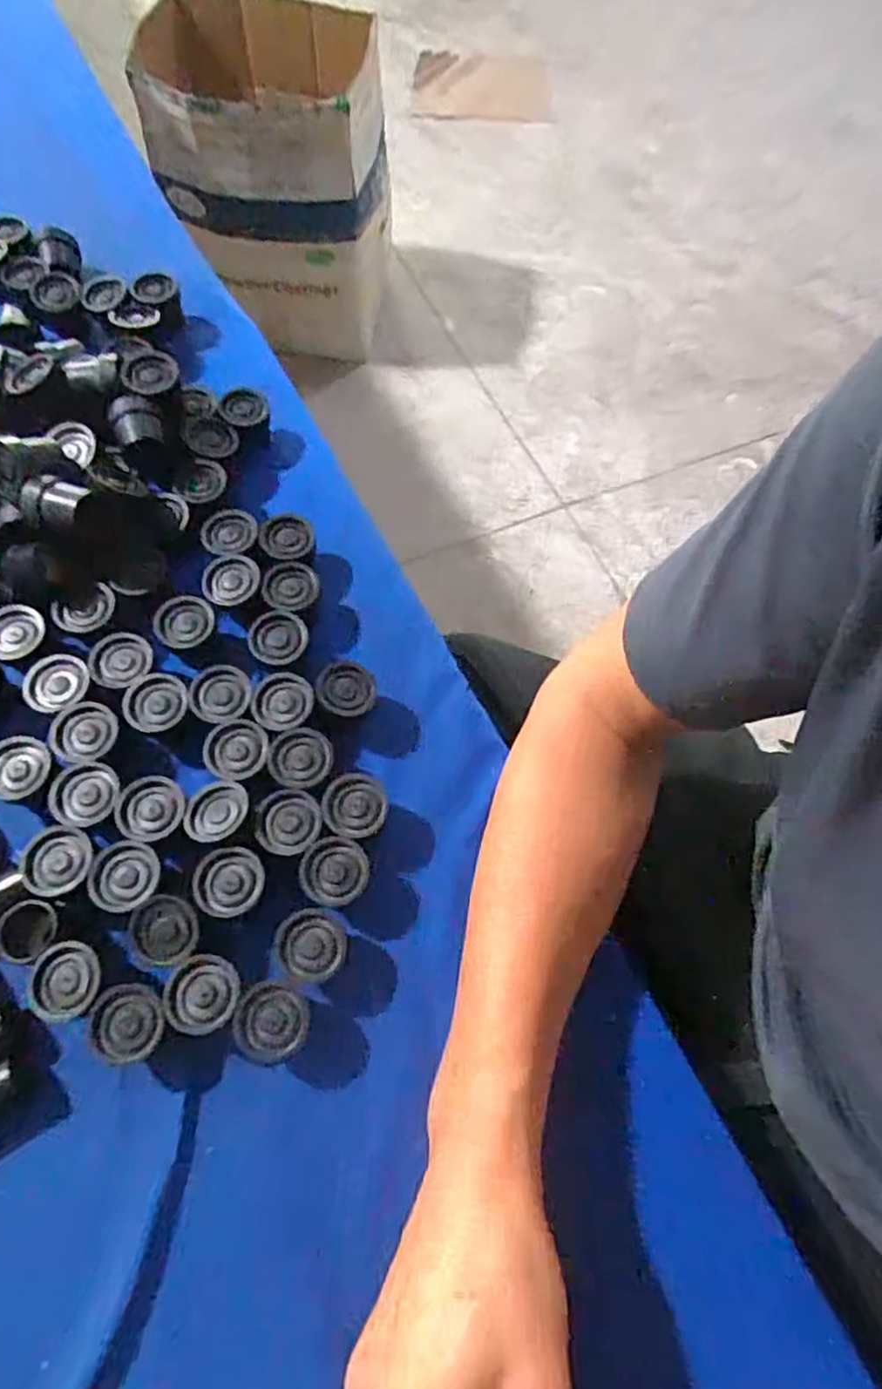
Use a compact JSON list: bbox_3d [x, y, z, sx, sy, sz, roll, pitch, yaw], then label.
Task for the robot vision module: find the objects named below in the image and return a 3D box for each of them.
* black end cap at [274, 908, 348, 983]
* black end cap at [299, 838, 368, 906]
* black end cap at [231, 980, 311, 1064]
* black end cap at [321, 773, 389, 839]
[{"bbox_3d":[-0.066,0.129,0.352,0.035,0.031,0.033,1,66,-3],"label":"black end cap"},{"bbox_3d":[-0.057,0.097,0.369,0.035,0.026,0.034,1,66,-3],"label":"black end cap"},{"bbox_3d":[-0.082,0.161,0.338,0.033,0.029,0.033,1,66,-3],"label":"black end cap"},{"bbox_3d":[-0.048,0.065,0.383,0.034,0.028,0.034,1,66,-3],"label":"black end cap"}]

